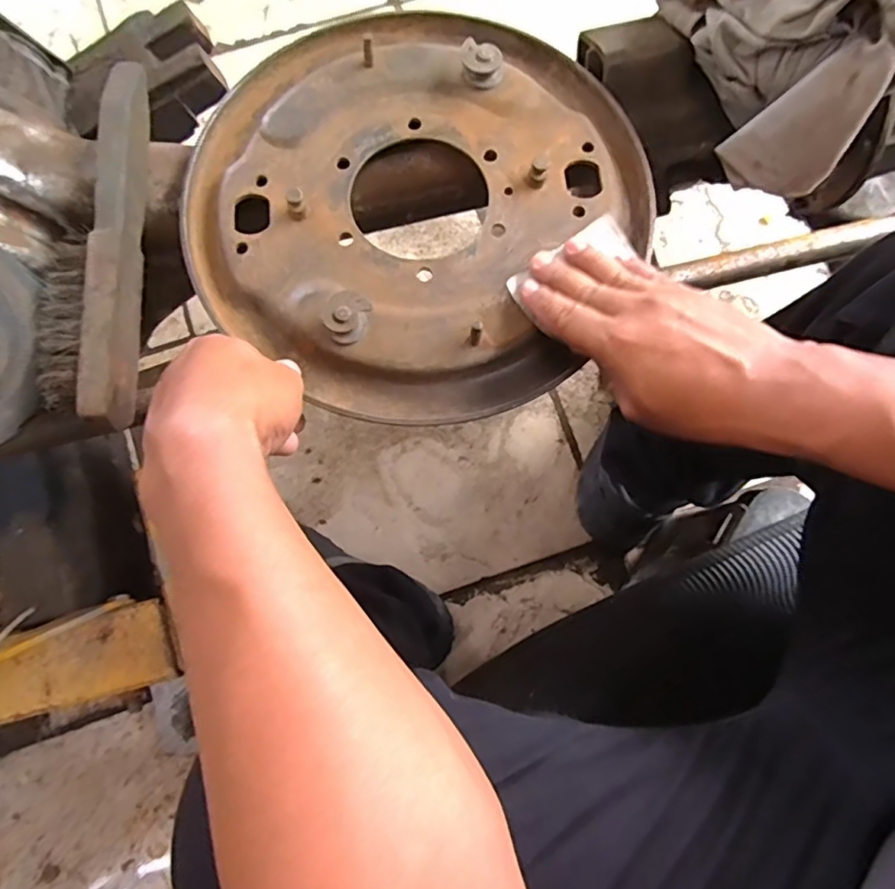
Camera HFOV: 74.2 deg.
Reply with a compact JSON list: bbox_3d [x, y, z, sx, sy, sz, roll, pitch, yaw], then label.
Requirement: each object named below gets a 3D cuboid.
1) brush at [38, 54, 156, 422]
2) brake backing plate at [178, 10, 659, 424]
[{"bbox_3d":[-0.220,-0.128,0.374,0.049,0.030,0.233,-2,79,0],"label":"brush"},{"bbox_3d":[-0.021,-0.170,0.390,0.286,0.037,0.289,0,79,1],"label":"brake backing plate"}]

